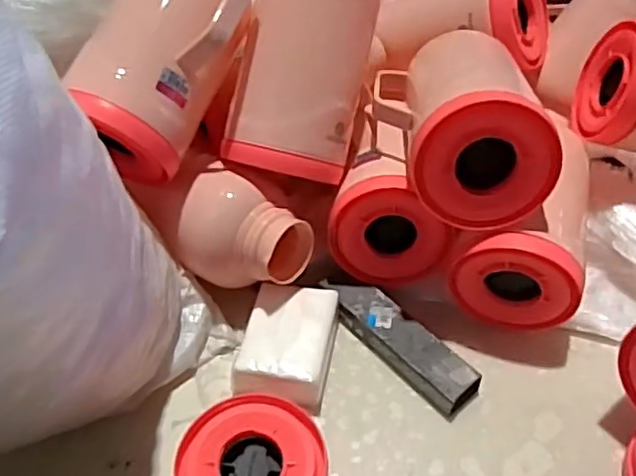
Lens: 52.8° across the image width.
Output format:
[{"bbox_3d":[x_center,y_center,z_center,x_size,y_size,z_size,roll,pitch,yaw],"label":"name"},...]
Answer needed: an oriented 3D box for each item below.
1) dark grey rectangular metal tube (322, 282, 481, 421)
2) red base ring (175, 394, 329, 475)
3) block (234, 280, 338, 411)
[{"bbox_3d":[0.084,0.107,0.672,0.049,0.033,0.184,-33,53,-28],"label":"dark grey rectangular metal tube"},{"bbox_3d":[-0.056,0.207,0.555,0.126,0.054,0.134,-1,45,1],"label":"red base ring"},{"bbox_3d":[-0.032,0.110,0.652,0.088,0.043,0.132,7,45,8],"label":"block"}]

